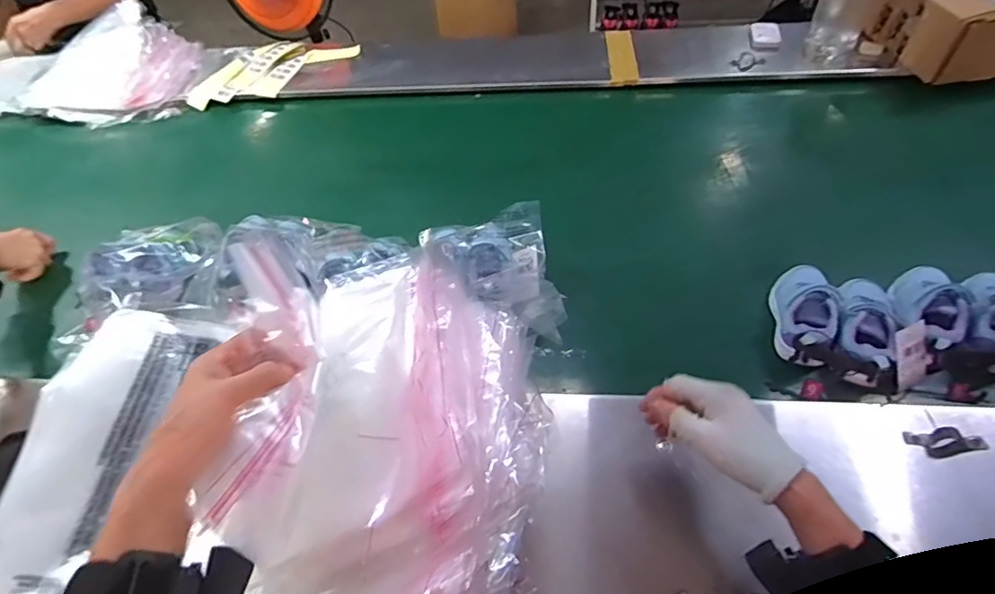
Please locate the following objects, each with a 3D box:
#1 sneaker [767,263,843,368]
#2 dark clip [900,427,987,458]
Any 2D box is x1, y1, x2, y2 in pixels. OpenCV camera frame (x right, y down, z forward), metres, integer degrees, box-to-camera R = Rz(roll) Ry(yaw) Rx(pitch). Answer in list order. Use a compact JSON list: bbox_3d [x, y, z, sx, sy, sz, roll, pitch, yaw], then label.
[{"bbox_3d":[0.409,0.014,0.697,0.073,0.059,0.177,12,52,16],"label":"sneaker"},{"bbox_3d":[0.487,0.157,0.566,0.075,0.017,0.029,-3,50,3],"label":"dark clip"}]

